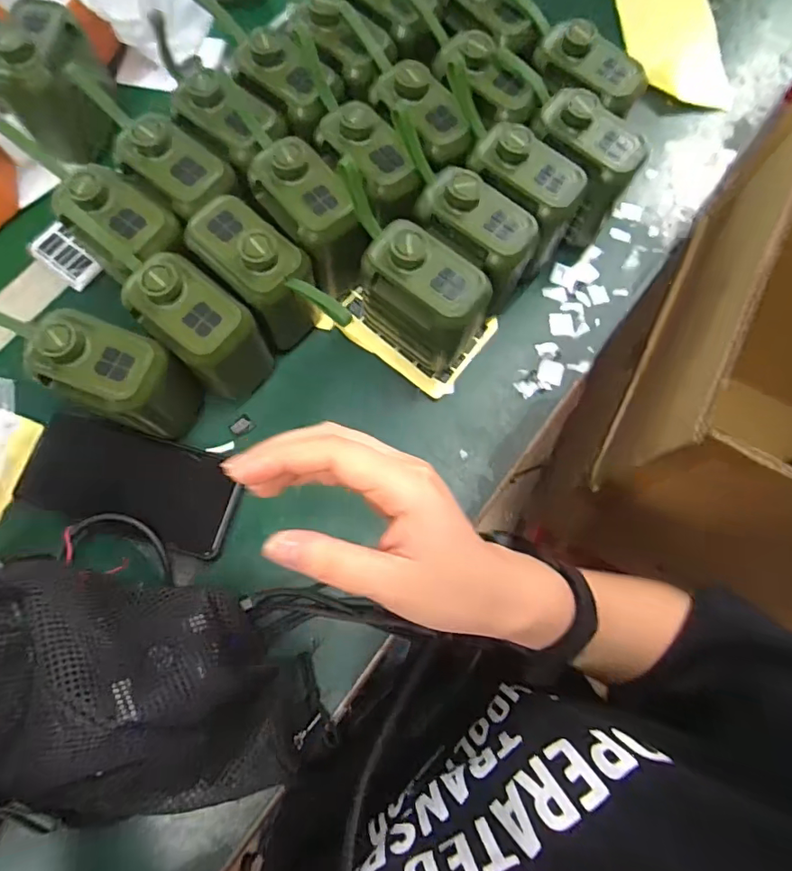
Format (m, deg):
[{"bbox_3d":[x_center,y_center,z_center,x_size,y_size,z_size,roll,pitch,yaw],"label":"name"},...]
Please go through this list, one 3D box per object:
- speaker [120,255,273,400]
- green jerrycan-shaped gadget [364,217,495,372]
[{"bbox_3d":[-0.137,-0.072,0.384,0.089,0.099,0.055,40,79,7],"label":"speaker"},{"bbox_3d":[0.018,-0.096,0.393,0.089,0.106,0.056,35,78,6],"label":"green jerrycan-shaped gadget"}]

